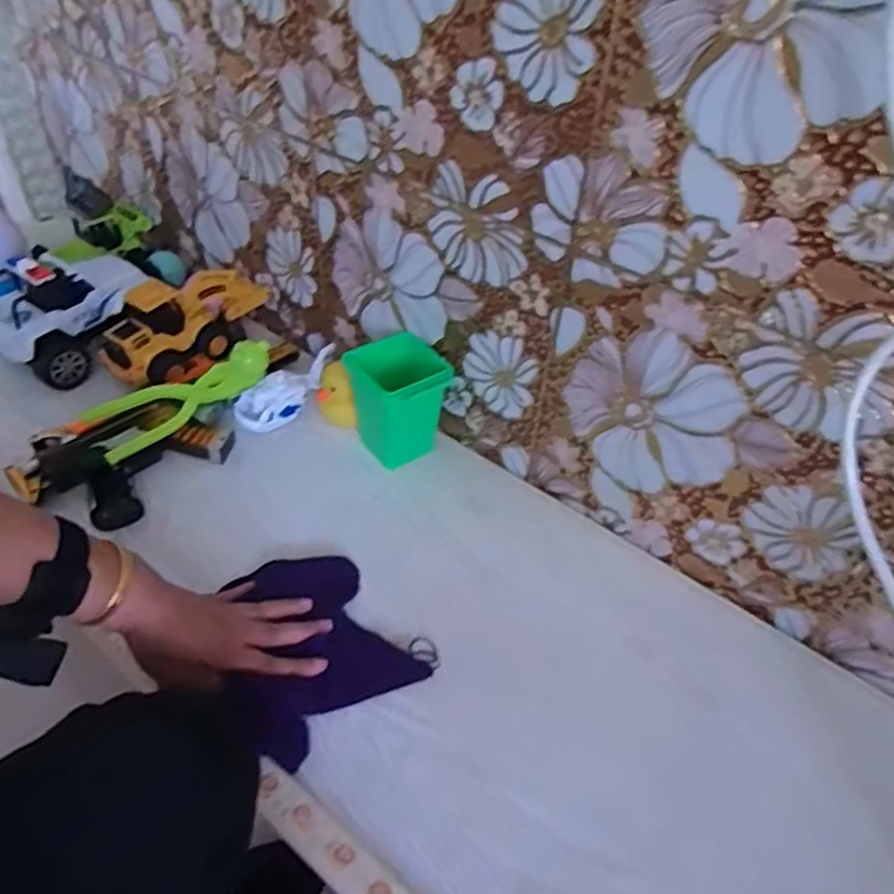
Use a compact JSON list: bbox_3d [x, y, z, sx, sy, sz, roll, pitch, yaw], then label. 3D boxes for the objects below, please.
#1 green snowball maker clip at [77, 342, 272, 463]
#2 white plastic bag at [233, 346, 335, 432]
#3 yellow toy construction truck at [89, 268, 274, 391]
[{"bbox_3d":[-0.278,-0.057,0.725,0.185,0.065,0.058,-29,53,-29],"label":"green snowball maker clip"},{"bbox_3d":[-0.172,-0.065,0.767,0.040,0.046,0.129,34,52,30],"label":"white plastic bag"},{"bbox_3d":[-0.302,-0.148,0.803,0.083,0.089,0.185,24,48,20],"label":"yellow toy construction truck"}]

